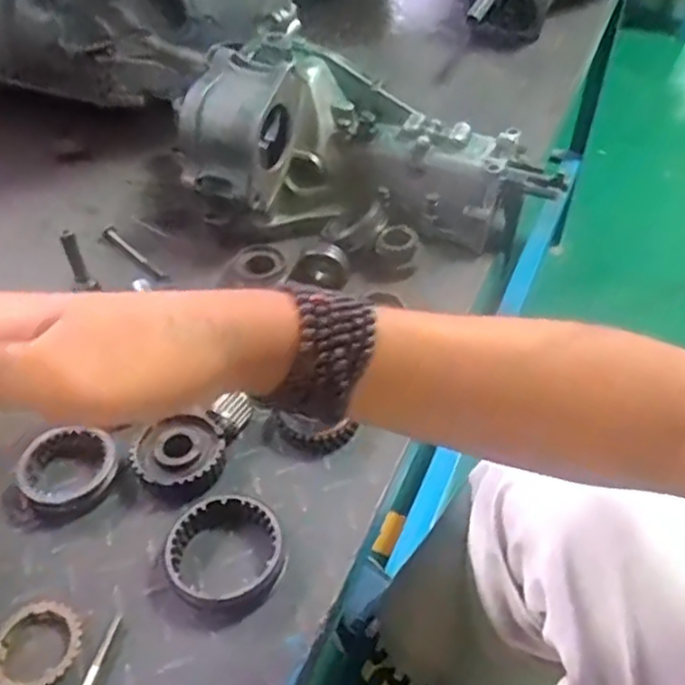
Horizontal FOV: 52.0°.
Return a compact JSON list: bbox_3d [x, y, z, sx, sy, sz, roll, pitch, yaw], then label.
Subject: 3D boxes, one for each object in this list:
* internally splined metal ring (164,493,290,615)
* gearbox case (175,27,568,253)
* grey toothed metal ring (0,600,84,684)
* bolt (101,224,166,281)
[{"bbox_3d":[-0.080,0.141,0.479,0.078,0.023,0.080,-1,46,1],"label":"internally splined metal ring"},{"bbox_3d":[0.022,-0.191,0.724,0.359,0.129,0.153,15,47,-2],"label":"gearbox case"},{"bbox_3d":[-0.196,0.190,0.442,0.057,0.008,0.058,-1,46,1],"label":"grey toothed metal ring"},{"bbox_3d":[-0.218,-0.096,0.729,0.018,0.011,0.124,-35,54,-28],"label":"bolt"}]

